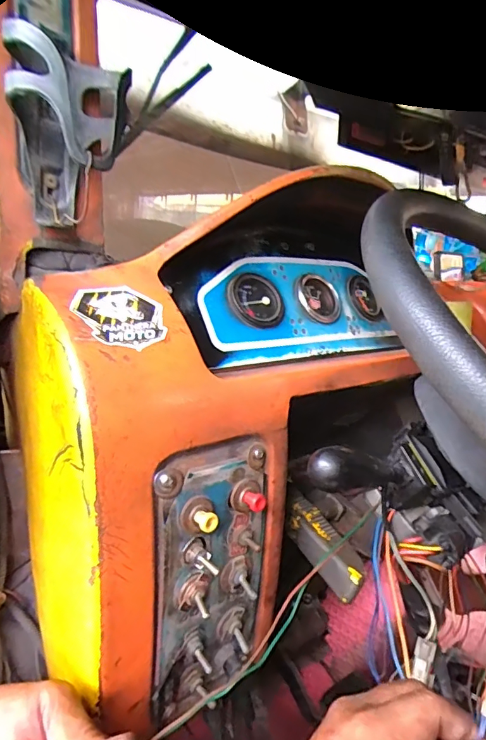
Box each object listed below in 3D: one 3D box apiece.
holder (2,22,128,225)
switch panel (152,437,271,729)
[{"bbox_3d":[-0.120,-0.164,0.317,0.072,0.112,0.094,-4,4,-24],"label":"holder"},{"bbox_3d":[-0.015,0.155,0.341,0.101,0.204,0.027,-7,15,-37],"label":"switch panel"}]

